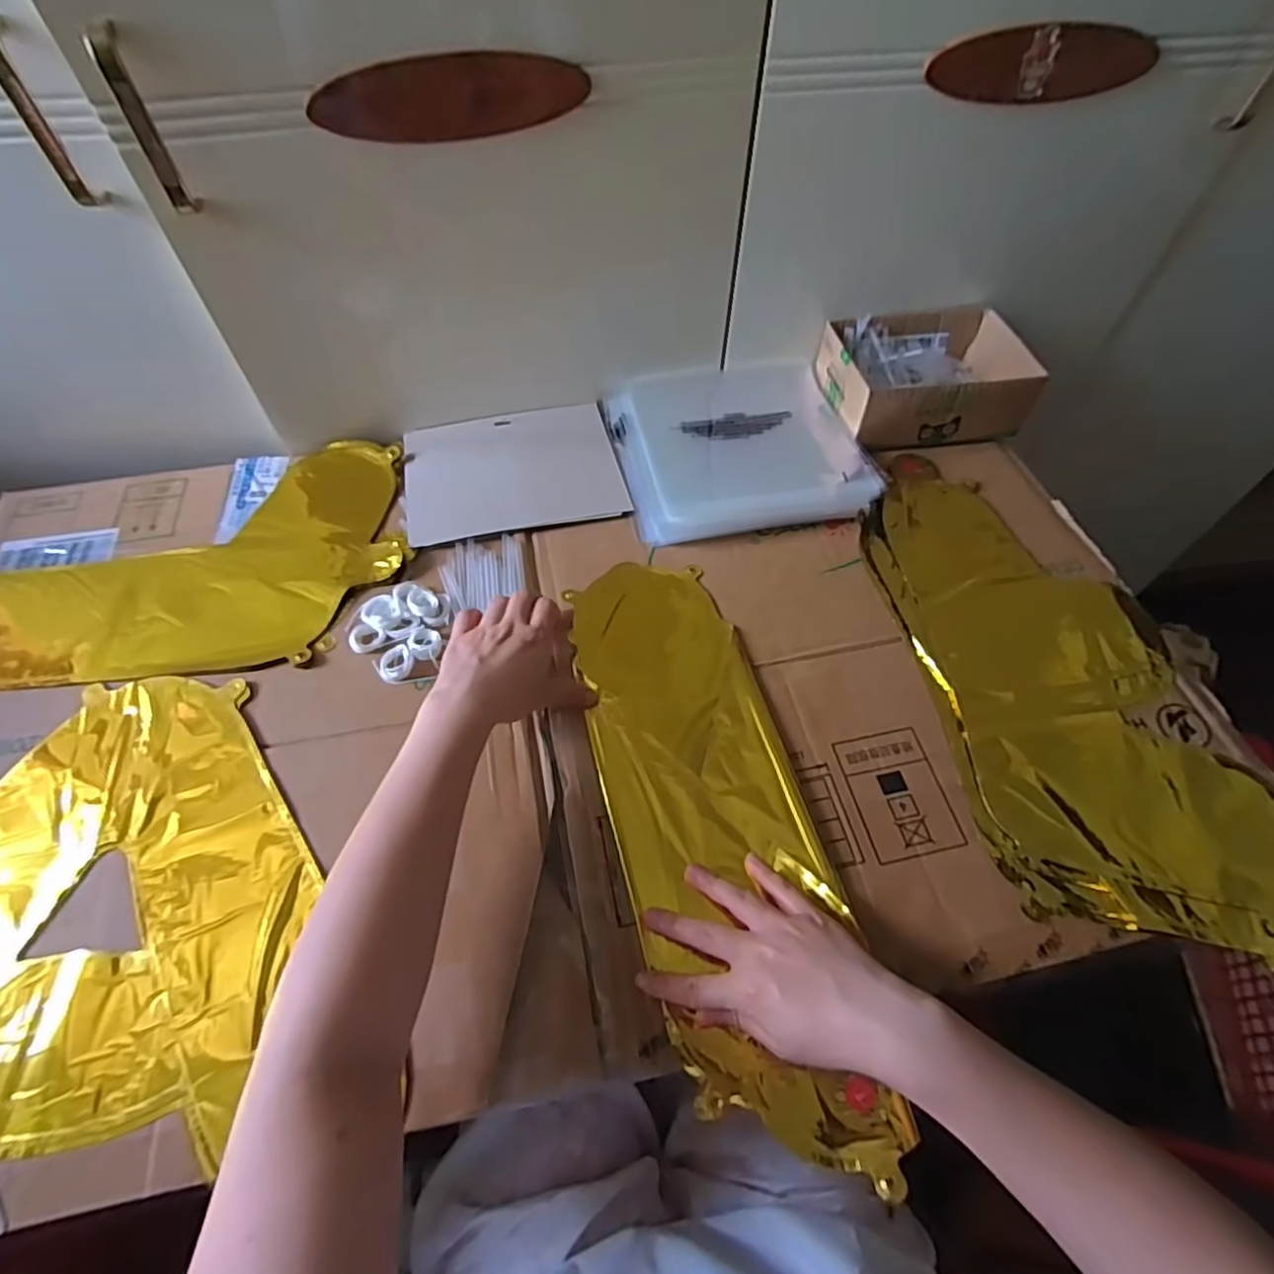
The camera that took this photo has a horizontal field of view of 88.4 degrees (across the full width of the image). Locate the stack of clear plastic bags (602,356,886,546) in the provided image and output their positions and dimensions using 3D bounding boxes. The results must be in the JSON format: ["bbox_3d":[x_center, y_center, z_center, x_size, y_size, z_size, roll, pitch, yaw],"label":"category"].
[{"bbox_3d":[0.098,-0.192,0.652,0.229,0.025,0.216,-8,57,-7],"label":"stack of clear plastic bags"}]

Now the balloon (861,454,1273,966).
[{"bbox_3d":[0.338,0.018,0.534,0.225,0.020,0.432,-6,57,-6],"label":"balloon"}]

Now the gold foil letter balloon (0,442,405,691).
[{"bbox_3d":[-0.409,-0.062,0.573,0.393,0.011,0.232,-9,56,-2],"label":"gold foil letter balloon"}]

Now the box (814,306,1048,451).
[{"bbox_3d":[0.286,-0.270,0.675,0.183,0.069,0.152,-8,57,-7],"label":"box"}]

